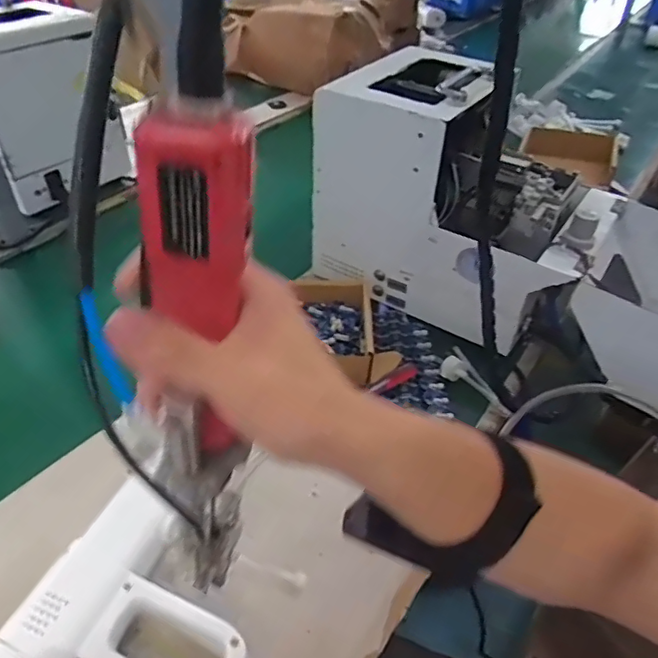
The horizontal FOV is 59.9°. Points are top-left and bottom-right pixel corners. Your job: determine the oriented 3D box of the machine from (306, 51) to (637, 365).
[{"bbox_3d":[0.164,-0.169,0.731,0.328,0.259,0.211,21,45,21],"label":"machine"}]

